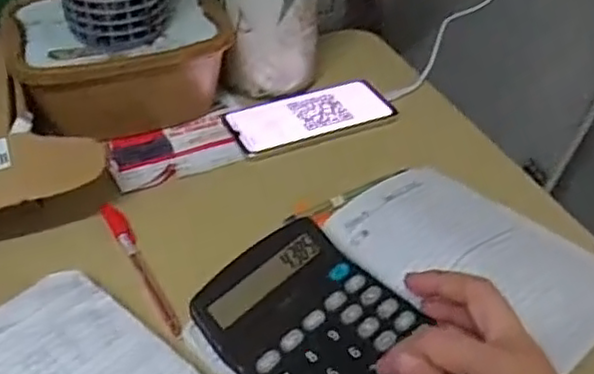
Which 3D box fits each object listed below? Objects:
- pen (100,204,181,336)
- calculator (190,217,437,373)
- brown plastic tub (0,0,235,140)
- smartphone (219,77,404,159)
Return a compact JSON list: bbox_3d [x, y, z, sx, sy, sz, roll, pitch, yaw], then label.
[{"bbox_3d":[-0.116,0.057,0.505,0.014,0.013,0.150,-20,44,-25],"label":"pen"},{"bbox_3d":[0.018,0.090,0.429,0.141,0.033,0.114,29,47,29],"label":"calculator"},{"bbox_3d":[-0.163,-0.116,0.636,0.195,0.095,0.138,-8,41,-13],"label":"brown plastic tub"},{"bbox_3d":[0.012,-0.070,0.654,0.157,0.013,0.077,-14,42,-18],"label":"smartphone"}]

